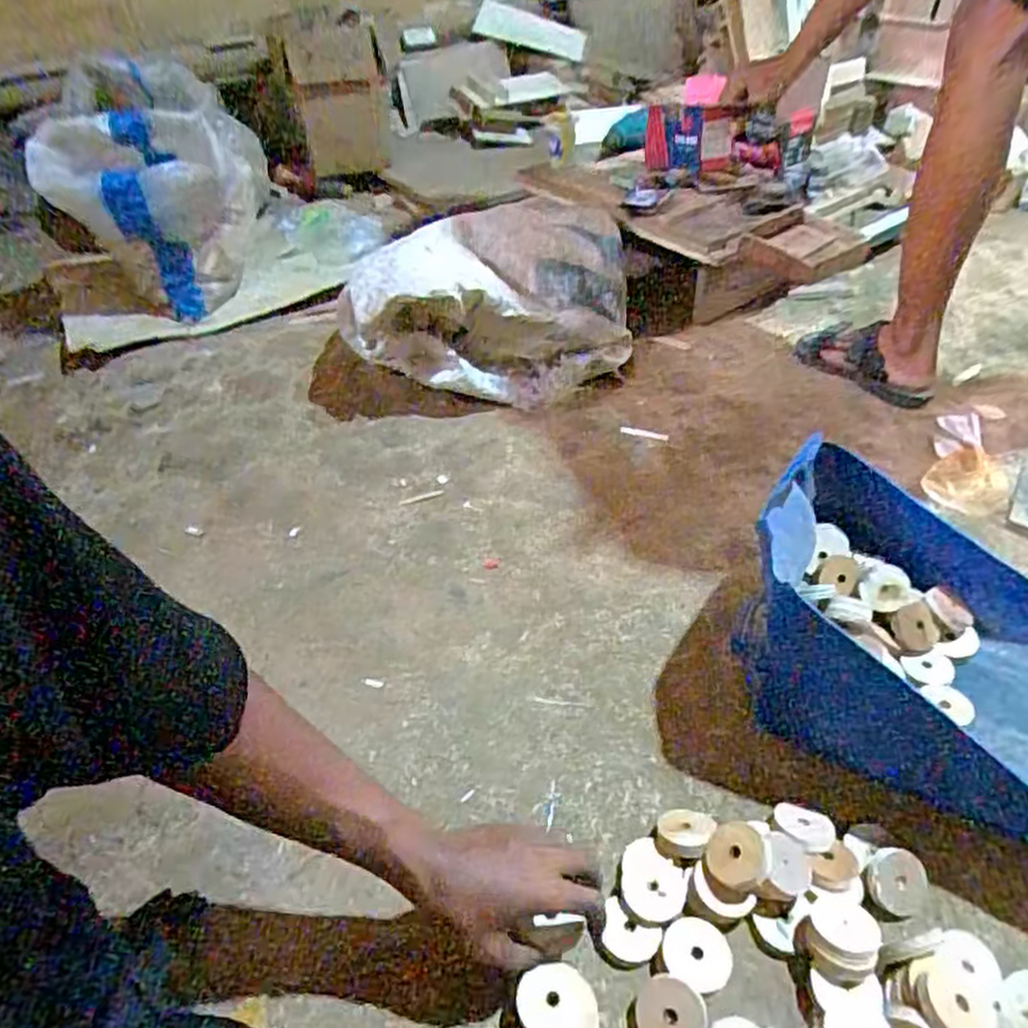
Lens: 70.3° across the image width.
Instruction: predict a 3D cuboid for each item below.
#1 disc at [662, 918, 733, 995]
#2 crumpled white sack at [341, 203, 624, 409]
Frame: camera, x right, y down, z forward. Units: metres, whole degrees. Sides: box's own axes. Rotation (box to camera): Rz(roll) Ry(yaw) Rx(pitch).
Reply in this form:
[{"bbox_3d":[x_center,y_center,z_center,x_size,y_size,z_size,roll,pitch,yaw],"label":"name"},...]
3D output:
[{"bbox_3d":[0.144,0.344,0.572,0.051,0.008,0.050,-2,42,1],"label":"disc"},{"bbox_3d":[-0.041,-0.334,1.170,0.461,0.245,0.254,-10,43,-7],"label":"crumpled white sack"}]

